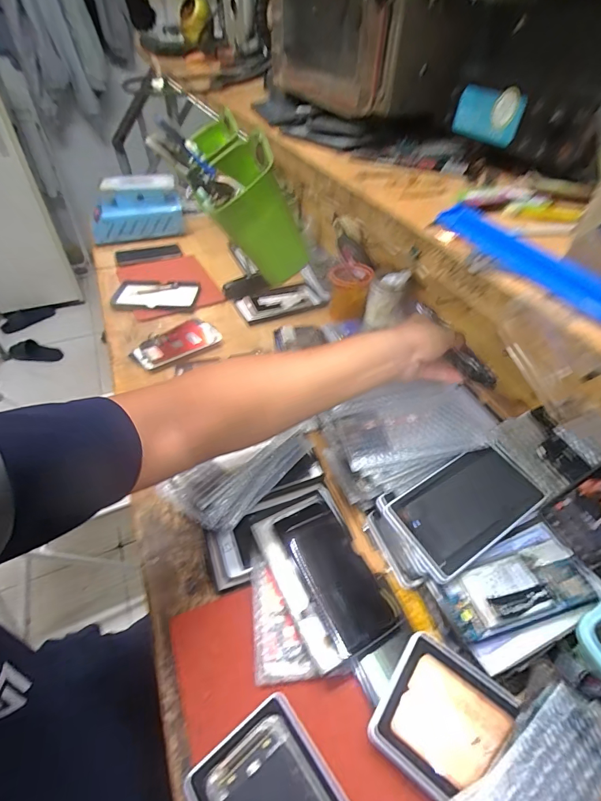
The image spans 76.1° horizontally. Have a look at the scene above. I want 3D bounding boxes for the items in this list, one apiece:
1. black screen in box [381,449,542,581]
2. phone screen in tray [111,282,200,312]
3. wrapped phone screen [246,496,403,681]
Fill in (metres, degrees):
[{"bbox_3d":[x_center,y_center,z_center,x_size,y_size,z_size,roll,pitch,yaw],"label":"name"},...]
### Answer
[{"bbox_3d":[0.199,0.126,0.472,0.177,0.011,0.109,-27,58,-17],"label":"black screen in box"},{"bbox_3d":[-0.333,-0.248,0.894,0.177,0.013,0.107,2,46,0],"label":"phone screen in tray"},{"bbox_3d":[0.024,0.200,0.446,0.099,0.022,0.176,-21,50,-21],"label":"wrapped phone screen"}]

